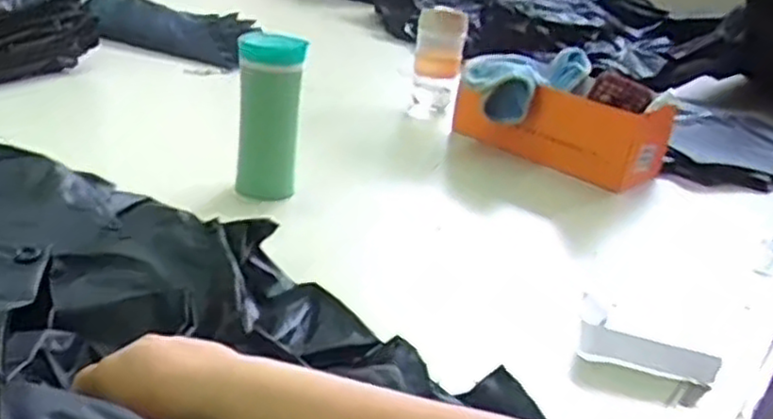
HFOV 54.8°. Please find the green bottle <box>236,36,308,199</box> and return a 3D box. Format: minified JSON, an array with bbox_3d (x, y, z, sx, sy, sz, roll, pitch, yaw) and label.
[{"bbox_3d":[-0.133,-0.100,0.852,0.068,0.187,0.064,-4,27,-24],"label":"green bottle"}]

